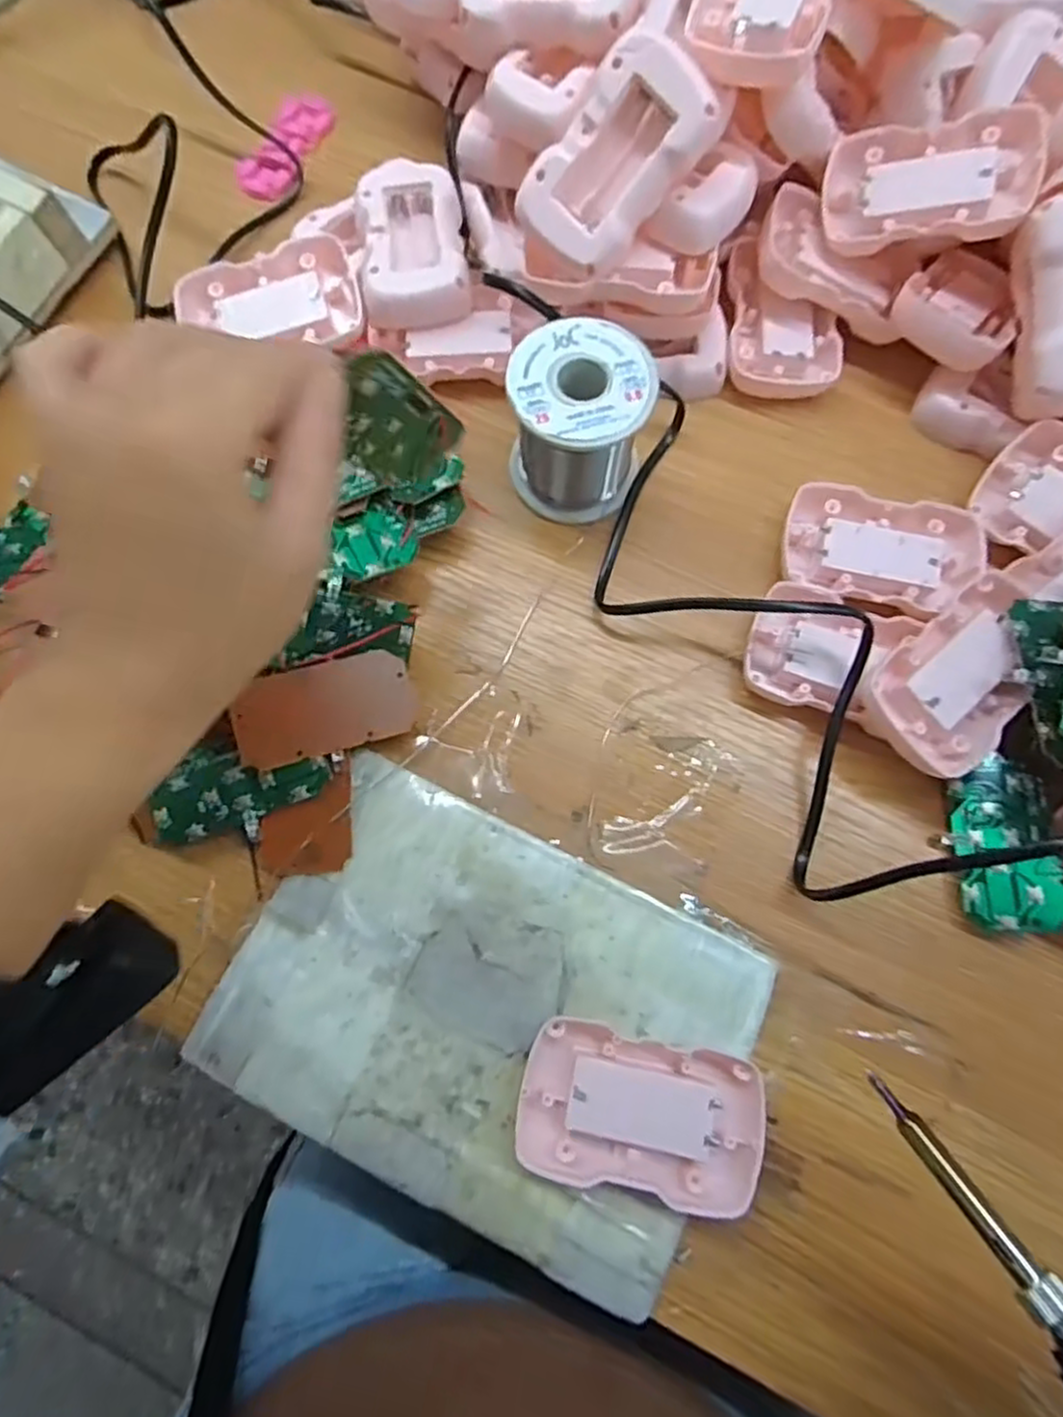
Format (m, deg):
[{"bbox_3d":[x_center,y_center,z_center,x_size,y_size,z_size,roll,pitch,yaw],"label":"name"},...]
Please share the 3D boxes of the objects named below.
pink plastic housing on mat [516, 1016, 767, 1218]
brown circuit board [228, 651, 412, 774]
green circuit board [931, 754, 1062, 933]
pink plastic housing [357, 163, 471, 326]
[{"bbox_3d":[0.041,0.153,0.273,0.087,0.017,0.052,12,76,4],"label":"pink plastic housing on mat"},{"bbox_3d":[-0.088,0.000,0.310,0.073,0.004,0.038,-15,86,-13],"label":"brown circuit board"},{"bbox_3d":[0.195,0.056,0.302,0.041,0.007,0.070,-5,66,21],"label":"green circuit board"},{"bbox_3d":[-0.061,-0.240,0.370,0.053,0.020,0.091,-6,76,-1],"label":"pink plastic housing"}]

